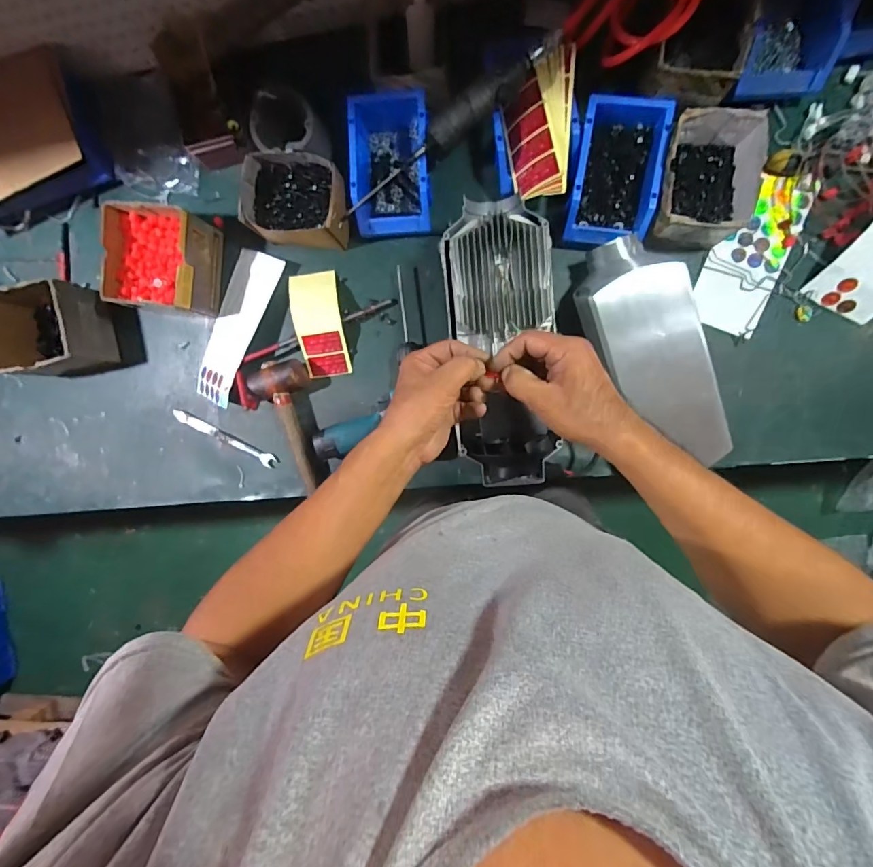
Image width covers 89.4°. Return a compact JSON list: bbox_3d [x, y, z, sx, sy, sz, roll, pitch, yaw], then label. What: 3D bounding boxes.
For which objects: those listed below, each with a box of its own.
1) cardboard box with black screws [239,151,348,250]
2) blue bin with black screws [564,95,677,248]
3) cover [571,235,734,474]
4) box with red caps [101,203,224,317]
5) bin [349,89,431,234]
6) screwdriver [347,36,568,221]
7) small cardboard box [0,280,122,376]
[{"bbox_3d":[-0.210,-0.357,0.689,0.154,0.080,0.125,7,94,6],"label":"cardboard box with black screws"},{"bbox_3d":[0.255,-0.373,0.637,0.118,0.065,0.189,9,95,6],"label":"blue bin with black screws"},{"bbox_3d":[0.302,-0.113,0.625,0.136,0.049,0.327,-18,91,8],"label":"cover"},{"bbox_3d":[-0.441,-0.277,0.717,0.135,0.096,0.143,8,94,6],"label":"box with red caps"},{"bbox_3d":[-0.069,-0.406,0.675,0.121,0.070,0.189,0,94,7],"label":"bin"},{"bbox_3d":[0.016,-0.416,0.614,0.360,0.047,0.033,-34,89,8],"label":"screwdriver"},{"bbox_3d":[-0.653,-0.175,0.747,0.150,0.109,0.136,-3,93,7],"label":"small cardboard box"}]

